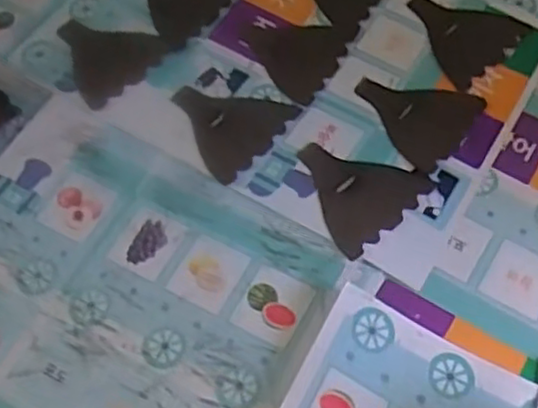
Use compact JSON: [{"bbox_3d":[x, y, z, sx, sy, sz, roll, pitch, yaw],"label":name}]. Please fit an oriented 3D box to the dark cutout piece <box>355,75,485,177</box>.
[{"bbox_3d":[0.152,-0.098,0.745,0.123,0.005,0.112,33,64,18],"label":"dark cutout piece"}]

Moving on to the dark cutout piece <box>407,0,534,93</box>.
[{"bbox_3d":[0.212,-0.198,0.793,0.119,0.005,0.121,-40,68,-18],"label":"dark cutout piece"}]

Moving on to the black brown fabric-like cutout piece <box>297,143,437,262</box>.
[{"bbox_3d":[0.084,-0.020,0.700,0.116,0.005,0.122,-36,65,-22],"label":"black brown fabric-like cutout piece"}]

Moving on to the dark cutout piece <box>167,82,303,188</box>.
[{"bbox_3d":[-0.048,-0.087,0.741,0.120,0.006,0.114,31,62,15],"label":"dark cutout piece"}]

